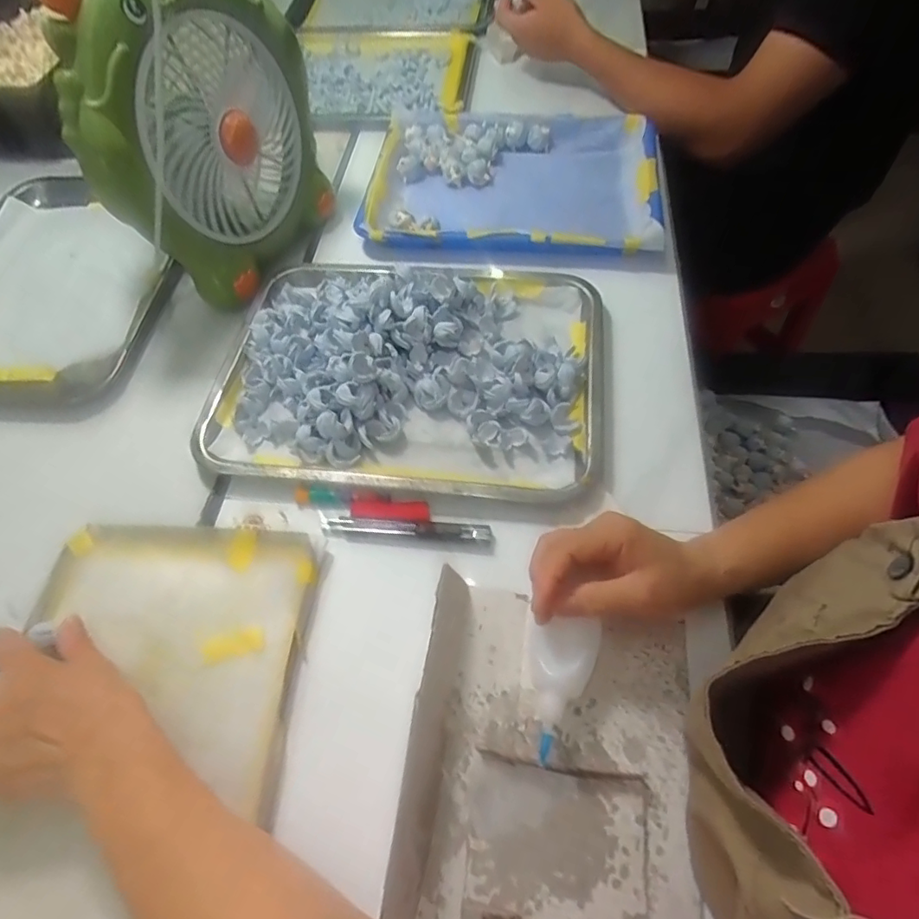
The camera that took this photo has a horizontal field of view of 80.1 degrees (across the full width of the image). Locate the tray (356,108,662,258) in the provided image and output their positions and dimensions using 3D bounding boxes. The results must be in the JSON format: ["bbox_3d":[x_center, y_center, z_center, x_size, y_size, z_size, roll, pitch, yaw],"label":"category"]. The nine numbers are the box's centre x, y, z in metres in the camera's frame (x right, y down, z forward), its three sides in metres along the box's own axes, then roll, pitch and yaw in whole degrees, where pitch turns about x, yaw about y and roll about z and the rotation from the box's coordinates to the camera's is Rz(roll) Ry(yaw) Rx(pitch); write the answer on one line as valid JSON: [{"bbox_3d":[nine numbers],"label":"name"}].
[{"bbox_3d":[0.065,-0.326,0.657,0.331,0.049,0.257,6,59,7],"label":"tray"}]

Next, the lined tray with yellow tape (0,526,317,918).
[{"bbox_3d":[-0.219,0.188,0.358,0.202,0.015,0.302,1,58,4],"label":"lined tray with yellow tape"}]

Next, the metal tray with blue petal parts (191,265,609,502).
[{"bbox_3d":[-0.045,-0.094,0.499,0.351,0.043,0.262,5,59,7],"label":"metal tray with blue petal parts"}]

